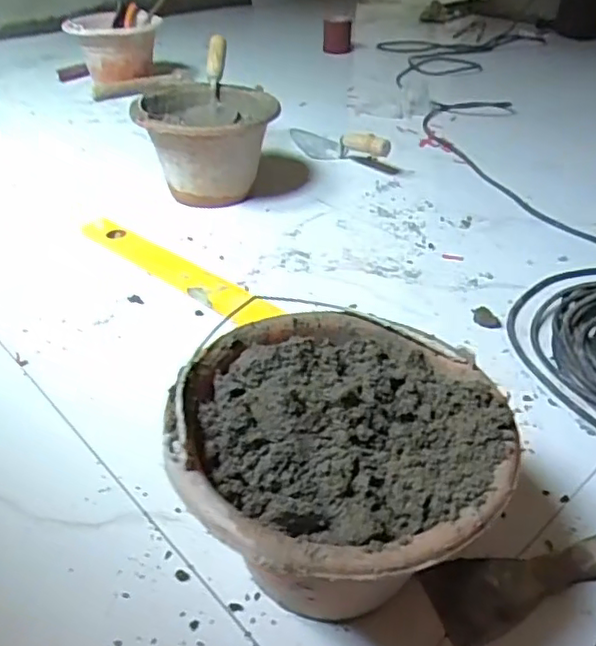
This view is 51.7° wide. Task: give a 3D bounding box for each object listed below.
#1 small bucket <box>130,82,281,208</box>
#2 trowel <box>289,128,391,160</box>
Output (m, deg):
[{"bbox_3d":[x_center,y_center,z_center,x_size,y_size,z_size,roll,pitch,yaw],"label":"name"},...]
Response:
[{"bbox_3d":[-0.161,-0.322,1.137,0.237,0.163,0.261,1,35,2],"label":"small bucket"},{"bbox_3d":[0.081,-0.382,1.316,0.067,0.056,0.351,-18,24,-23],"label":"trowel"}]

